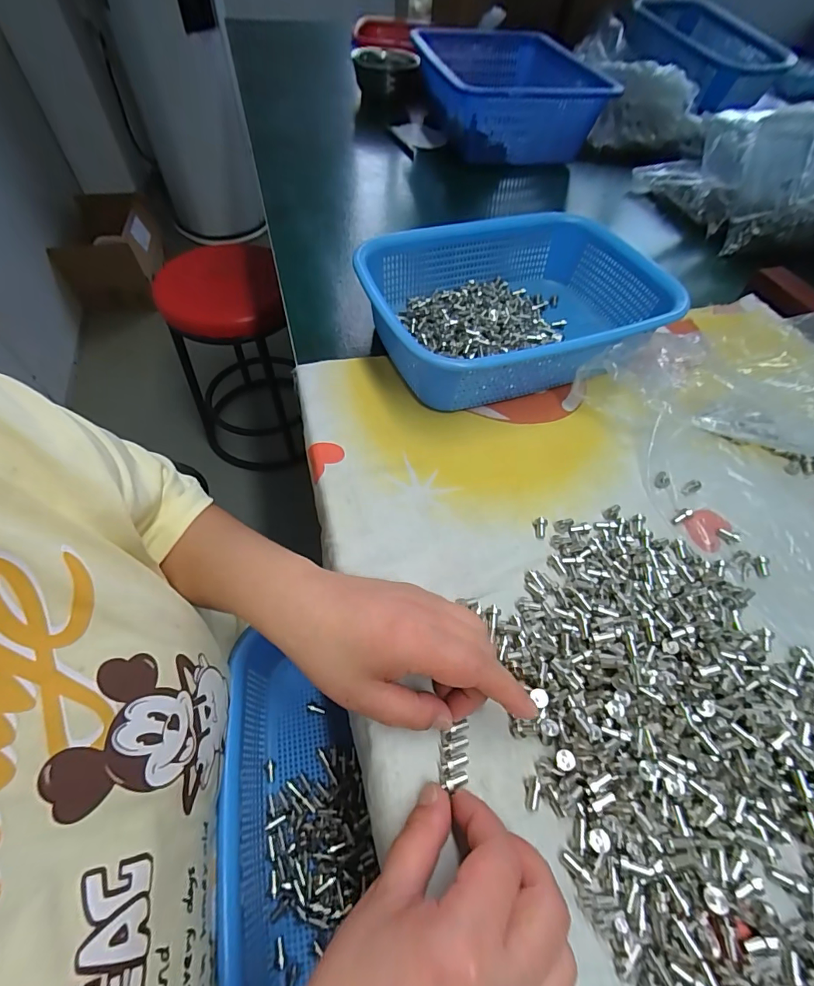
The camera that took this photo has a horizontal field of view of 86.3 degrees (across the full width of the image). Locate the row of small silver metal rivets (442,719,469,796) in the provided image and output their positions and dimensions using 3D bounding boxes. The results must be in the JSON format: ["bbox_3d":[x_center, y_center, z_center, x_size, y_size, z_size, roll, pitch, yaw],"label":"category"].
[{"bbox_3d":[0.028,0.146,0.242,0.014,0.004,0.033,10,55,4],"label":"row of small silver metal rivets"}]

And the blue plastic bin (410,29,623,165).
[{"bbox_3d":[0.175,-0.659,0.732,0.235,0.111,0.363,-7,57,-9],"label":"blue plastic bin"}]

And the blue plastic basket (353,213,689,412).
[{"bbox_3d":[0.109,-0.184,0.431,0.289,0.071,0.210,-18,59,-14],"label":"blue plastic basket"}]

